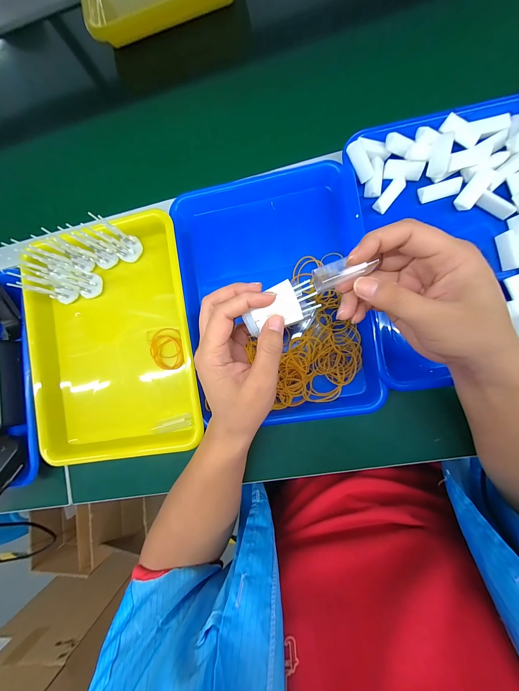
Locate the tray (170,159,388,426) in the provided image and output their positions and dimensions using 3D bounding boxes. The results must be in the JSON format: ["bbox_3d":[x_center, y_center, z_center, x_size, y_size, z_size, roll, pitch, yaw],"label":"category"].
[{"bbox_3d":[0.020,-0.064,0.341,0.238,0.054,0.337,-8,86,7],"label":"tray"}]

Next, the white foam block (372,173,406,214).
[{"bbox_3d":[0.173,-0.201,0.321,0.018,0.010,0.051,39,93,8],"label":"white foam block"}]

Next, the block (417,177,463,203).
[{"bbox_3d":[0.231,-0.199,0.312,0.047,0.010,0.019,-11,86,7],"label":"block"}]

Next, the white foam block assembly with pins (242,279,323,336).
[{"bbox_3d":[0.019,-0.038,0.235,0.072,0.013,0.040,-24,84,6],"label":"white foam block assembly with pins"}]

